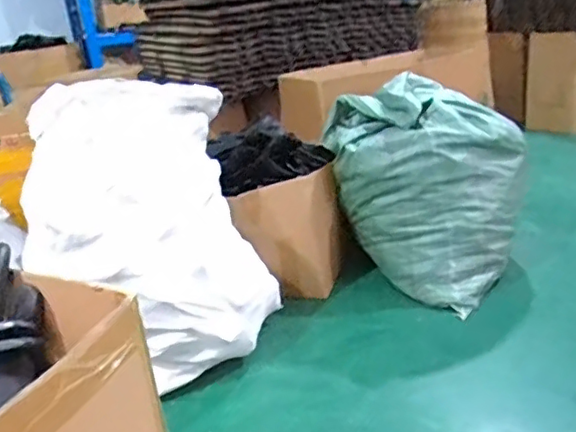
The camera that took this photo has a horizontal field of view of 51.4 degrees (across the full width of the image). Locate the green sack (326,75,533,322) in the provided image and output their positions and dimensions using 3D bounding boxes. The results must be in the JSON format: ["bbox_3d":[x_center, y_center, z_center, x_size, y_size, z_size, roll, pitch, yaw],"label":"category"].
[{"bbox_3d":[0.406,-0.085,1.819,0.512,0.567,0.351,8,24,35],"label":"green sack"}]

